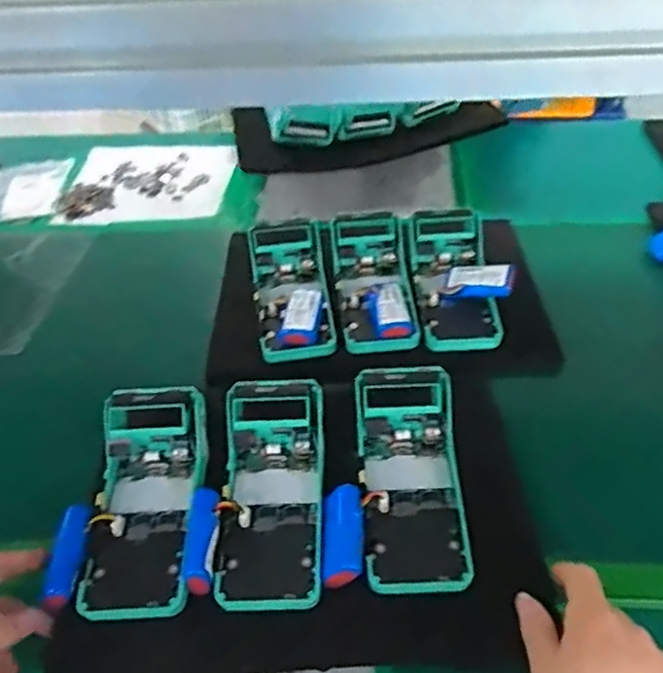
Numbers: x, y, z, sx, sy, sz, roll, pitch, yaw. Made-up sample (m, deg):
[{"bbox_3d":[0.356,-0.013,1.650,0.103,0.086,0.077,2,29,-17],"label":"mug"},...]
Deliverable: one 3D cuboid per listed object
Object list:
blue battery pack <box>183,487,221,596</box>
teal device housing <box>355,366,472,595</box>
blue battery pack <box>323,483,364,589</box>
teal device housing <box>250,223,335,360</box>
[{"bbox_3d":[-0.095,0.144,0.450,0.025,0.021,0.074,-2,43,3],"label":"blue battery pack"},{"bbox_3d":[0.056,0.109,0.484,0.080,0.047,0.170,-3,59,1],"label":"teal device housing"},{"bbox_3d":[0.008,0.142,0.450,0.028,0.017,0.068,-2,43,2],"label":"blue battery pack"},{"bbox_3d":[-0.043,-0.044,0.650,0.077,0.050,0.160,-8,58,-4],"label":"teal device housing"}]

